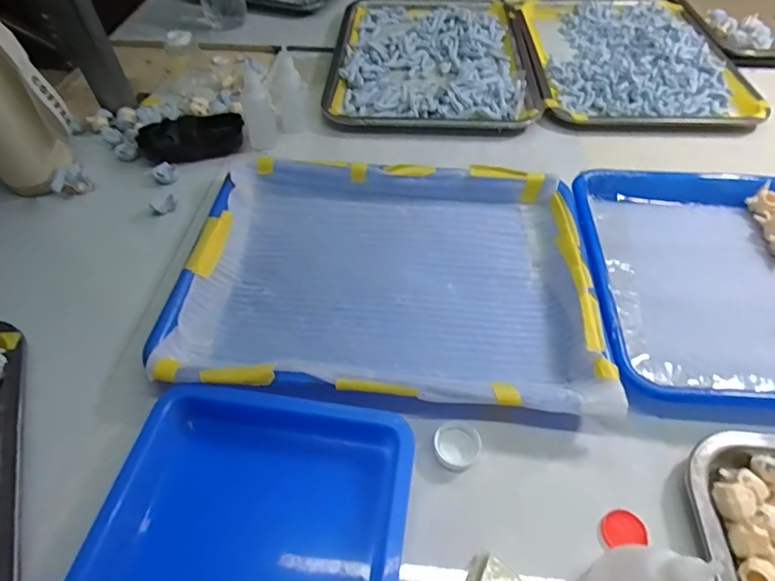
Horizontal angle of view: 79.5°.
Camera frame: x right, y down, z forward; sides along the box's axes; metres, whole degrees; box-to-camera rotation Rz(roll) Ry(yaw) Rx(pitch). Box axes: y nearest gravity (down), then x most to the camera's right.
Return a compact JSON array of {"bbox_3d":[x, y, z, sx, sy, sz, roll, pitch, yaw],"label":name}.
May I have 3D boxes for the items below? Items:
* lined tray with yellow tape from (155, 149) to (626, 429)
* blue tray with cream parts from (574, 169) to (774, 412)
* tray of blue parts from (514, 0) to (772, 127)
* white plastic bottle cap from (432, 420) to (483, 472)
[{"bbox_3d":[0.003,-0.022,0.398,0.328,0.036,0.257,3,51,4],"label":"lined tray with yellow tape"},{"bbox_3d":[0.334,-0.015,0.383,0.321,0.044,0.246,5,51,6],"label":"blue tray with cream parts"},{"bbox_3d":[0.328,-0.334,0.650,0.256,0.031,0.332,1,51,2],"label":"tray of blue parts"},{"bbox_3d":[0.047,0.103,0.312,0.031,0.010,0.030,-1,51,1],"label":"white plastic bottle cap"}]

